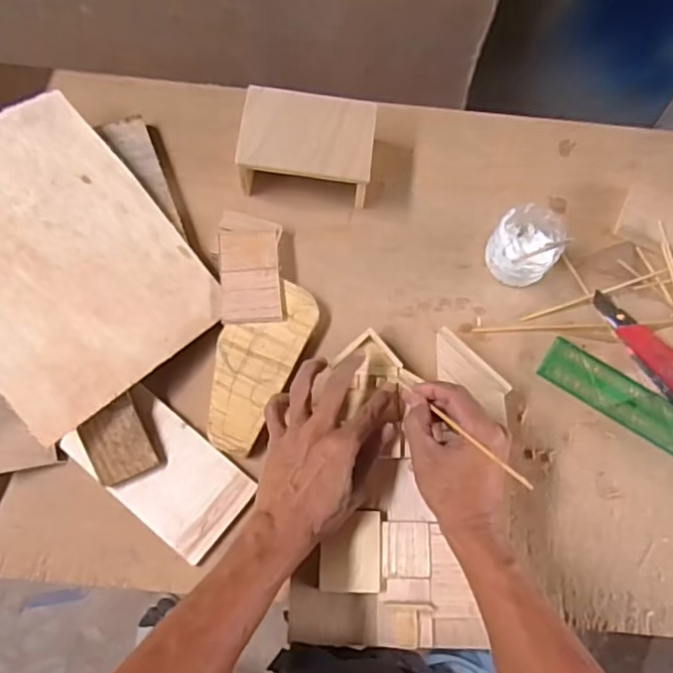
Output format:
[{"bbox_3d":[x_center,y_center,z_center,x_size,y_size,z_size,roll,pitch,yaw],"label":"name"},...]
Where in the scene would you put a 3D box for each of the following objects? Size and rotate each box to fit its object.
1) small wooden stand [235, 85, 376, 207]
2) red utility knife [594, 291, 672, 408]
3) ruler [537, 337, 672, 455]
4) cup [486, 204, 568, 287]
[{"bbox_3d":[-0.031,-0.190,0.610,0.134,0.070,0.093,7,72,0],"label":"small wooden stand"},{"bbox_3d":[0.316,0.024,0.580,0.039,0.025,0.167,-36,77,-13],"label":"red utility knife"},{"bbox_3d":[0.320,0.085,0.578,0.254,0.010,0.048,31,79,8],"label":"ruler"},{"bbox_3d":[0.191,-0.092,0.601,0.065,0.052,0.071,1,72,-2],"label":"cup"}]

